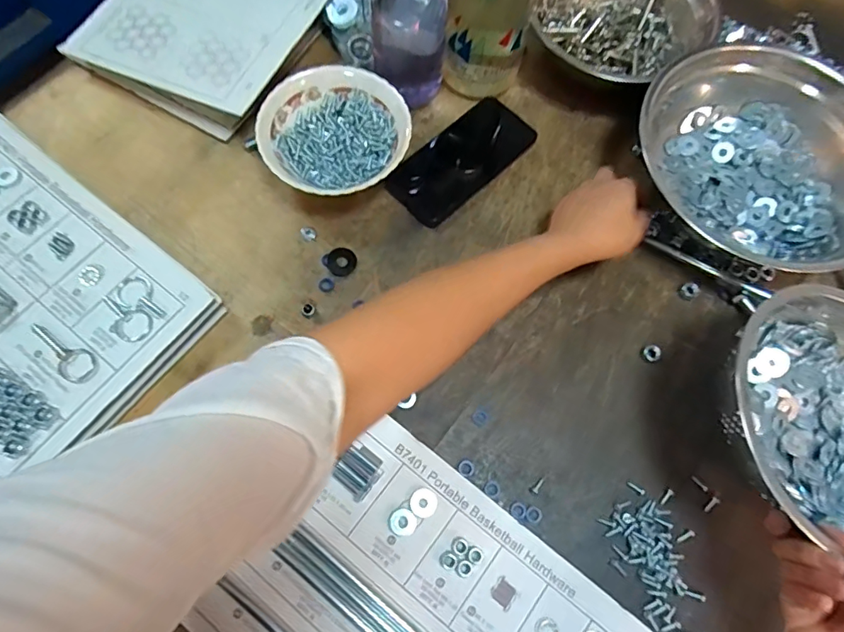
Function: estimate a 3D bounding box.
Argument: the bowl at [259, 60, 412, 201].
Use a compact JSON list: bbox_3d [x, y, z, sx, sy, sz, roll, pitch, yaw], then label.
[{"bbox_3d":[-0.086,-0.178,0.506,0.139,0.058,0.141,0,71,-1],"label":"bowl"}]

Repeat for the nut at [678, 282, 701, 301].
[{"bbox_3d":[0.268,-0.025,0.491,0.019,0.011,0.017,-37,76,-13],"label":"nut"}]

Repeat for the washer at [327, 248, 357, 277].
[{"bbox_3d":[-0.081,-0.055,0.493,0.028,0.004,0.031,23,72,7],"label":"washer"}]

